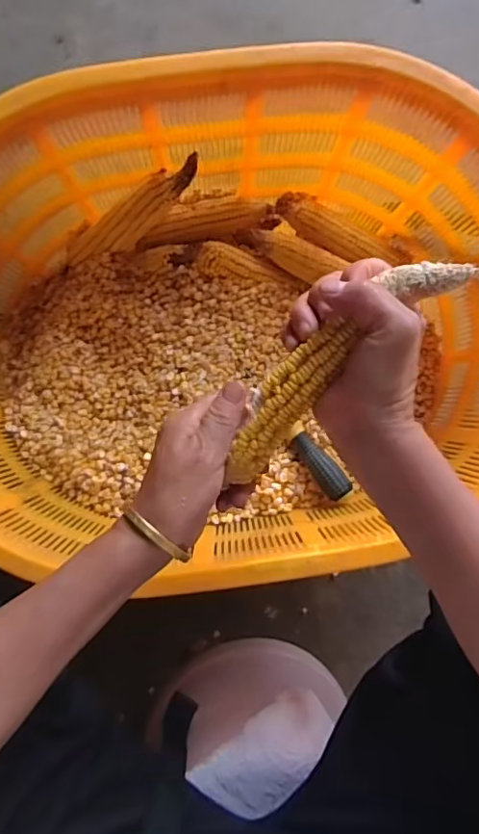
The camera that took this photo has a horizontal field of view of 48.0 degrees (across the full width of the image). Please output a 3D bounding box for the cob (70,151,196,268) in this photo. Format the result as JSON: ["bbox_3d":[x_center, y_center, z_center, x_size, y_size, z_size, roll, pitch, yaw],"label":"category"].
[{"bbox_3d":[-0.130,-0.234,0.633,0.206,0.036,0.050,-25,87,30],"label":"cob"}]

